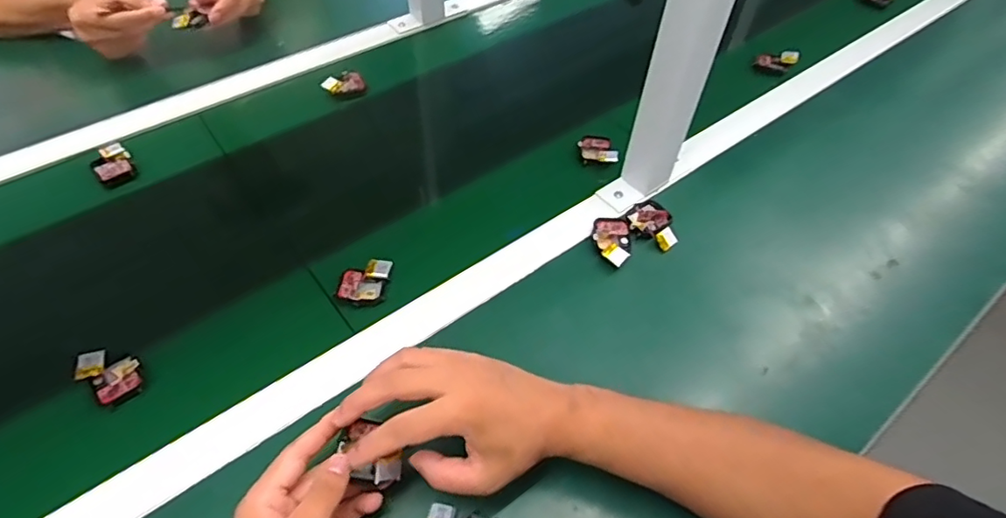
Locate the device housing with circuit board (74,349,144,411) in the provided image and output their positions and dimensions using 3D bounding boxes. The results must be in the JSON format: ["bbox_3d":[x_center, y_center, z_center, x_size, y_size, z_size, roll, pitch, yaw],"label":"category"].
[{"bbox_3d":[-0.327,0.095,0.466,0.058,0.016,0.038,31,57,20],"label":"device housing with circuit board"}]

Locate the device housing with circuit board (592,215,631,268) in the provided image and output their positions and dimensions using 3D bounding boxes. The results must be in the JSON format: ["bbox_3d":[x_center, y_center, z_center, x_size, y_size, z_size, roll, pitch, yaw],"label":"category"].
[{"bbox_3d":[0.112,-0.017,0.573,0.037,0.014,0.060,2,52,-1],"label":"device housing with circuit board"}]

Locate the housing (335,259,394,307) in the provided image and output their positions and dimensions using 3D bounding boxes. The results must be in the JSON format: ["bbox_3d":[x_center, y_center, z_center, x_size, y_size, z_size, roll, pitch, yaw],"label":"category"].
[{"bbox_3d":[-0.133,0.021,0.535,0.045,0.016,0.049,8,52,4],"label":"housing"}]

